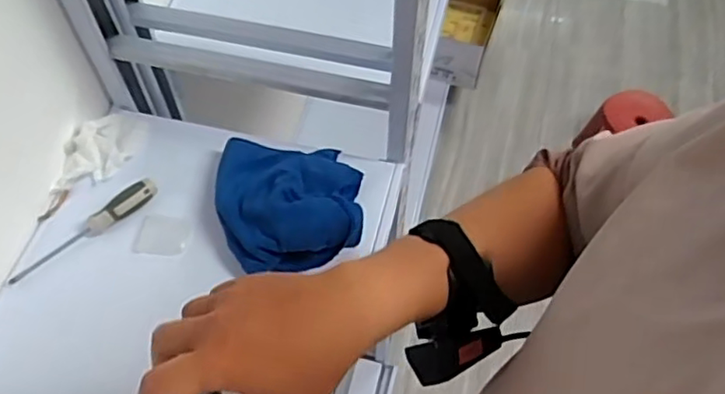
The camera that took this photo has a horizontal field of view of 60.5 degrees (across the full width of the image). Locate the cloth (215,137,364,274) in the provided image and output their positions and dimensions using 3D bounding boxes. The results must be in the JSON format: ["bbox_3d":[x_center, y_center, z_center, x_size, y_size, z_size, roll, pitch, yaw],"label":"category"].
[{"bbox_3d":[-0.085,0.003,0.726,0.164,0.071,0.161,0,57,0],"label":"cloth"}]

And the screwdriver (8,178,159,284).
[{"bbox_3d":[-0.323,0.035,0.723,0.187,0.027,0.030,-37,64,-21],"label":"screwdriver"}]

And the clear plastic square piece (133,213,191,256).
[{"bbox_3d":[-0.237,0.047,0.743,0.056,0.004,0.054,13,58,-8],"label":"clear plastic square piece"}]

